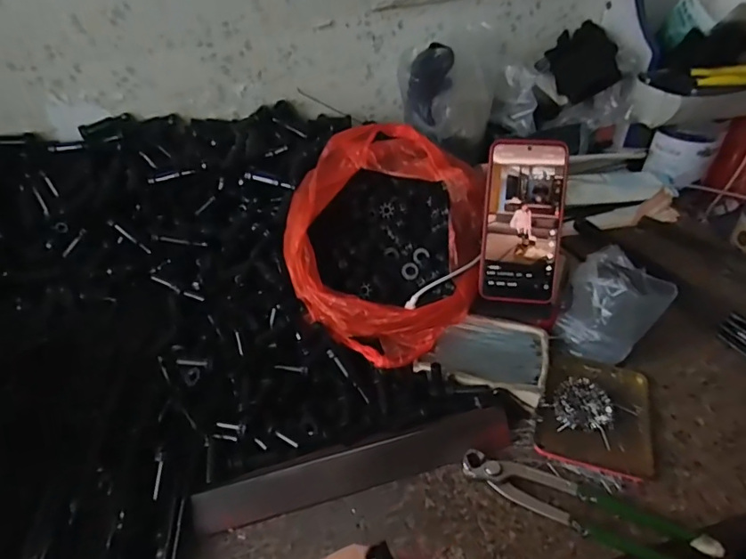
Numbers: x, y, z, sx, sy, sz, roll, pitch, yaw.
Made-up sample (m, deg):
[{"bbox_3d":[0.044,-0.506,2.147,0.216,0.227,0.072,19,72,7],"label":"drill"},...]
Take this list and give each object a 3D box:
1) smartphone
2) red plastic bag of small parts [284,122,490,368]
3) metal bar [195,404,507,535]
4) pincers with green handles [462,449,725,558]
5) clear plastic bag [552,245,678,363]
[{"bbox_3d":[0.153,-0.059,0.509,0.079,0.161,0.005,3,8,9],"label":"smartphone"},{"bbox_3d":[0.008,-0.042,0.551,0.214,0.134,0.261,5,43,8],"label":"red plastic bag of small parts"},{"bbox_3d":[-0.012,0.167,0.446,0.282,0.024,0.034,-12,44,-10],"label":"metal bar"},{"bbox_3d":[0.173,0.189,0.413,0.198,0.015,0.043,17,46,20],"label":"pincers with green handles"},{"bbox_3d":[0.256,0.023,0.533,0.096,0.073,0.116,30,52,30],"label":"clear plastic bag"}]

